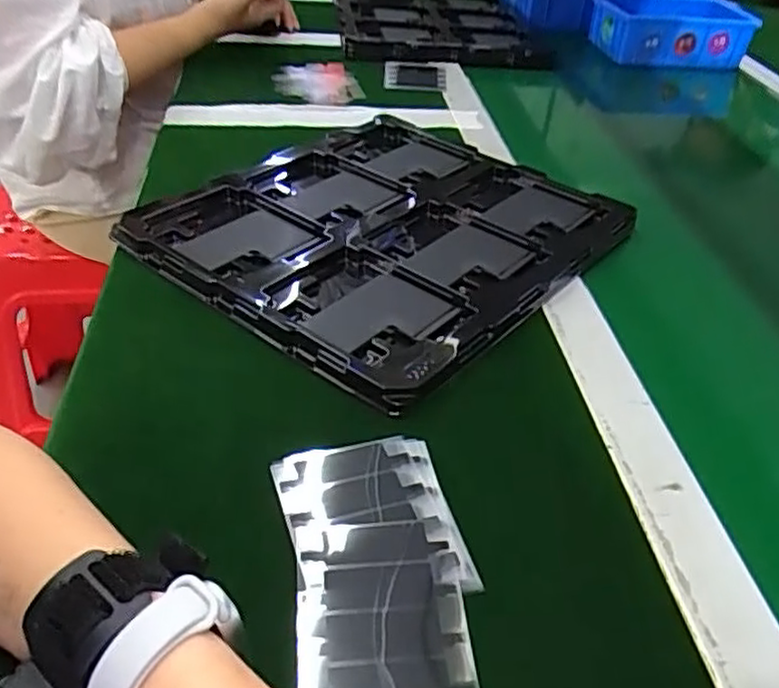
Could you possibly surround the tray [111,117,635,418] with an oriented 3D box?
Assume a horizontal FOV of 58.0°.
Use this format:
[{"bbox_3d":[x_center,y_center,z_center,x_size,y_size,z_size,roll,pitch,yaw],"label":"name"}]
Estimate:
[{"bbox_3d":[-0.001,-0.095,0.563,0.284,0.025,0.326,28,46,28],"label":"tray"}]

